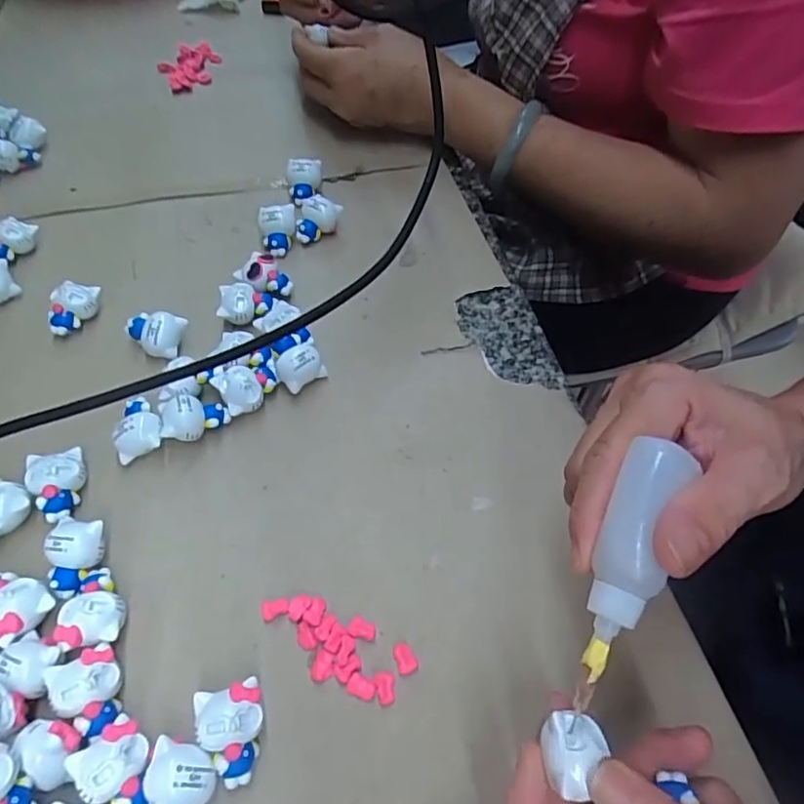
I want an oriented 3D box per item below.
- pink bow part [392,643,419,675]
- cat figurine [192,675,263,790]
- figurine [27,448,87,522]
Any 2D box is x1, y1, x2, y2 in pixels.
[{"bbox_3d":[0.002,0.111,0.255,0.009,0.004,0.013,-14,57,-15],"label":"pink bow part"},{"bbox_3d":[-0.067,0.131,0.231,0.024,0.021,0.034,-9,56,-11],"label":"cat figurine"},{"bbox_3d":[-0.168,0.039,0.288,0.024,0.015,0.033,-21,59,-19],"label":"figurine"}]

